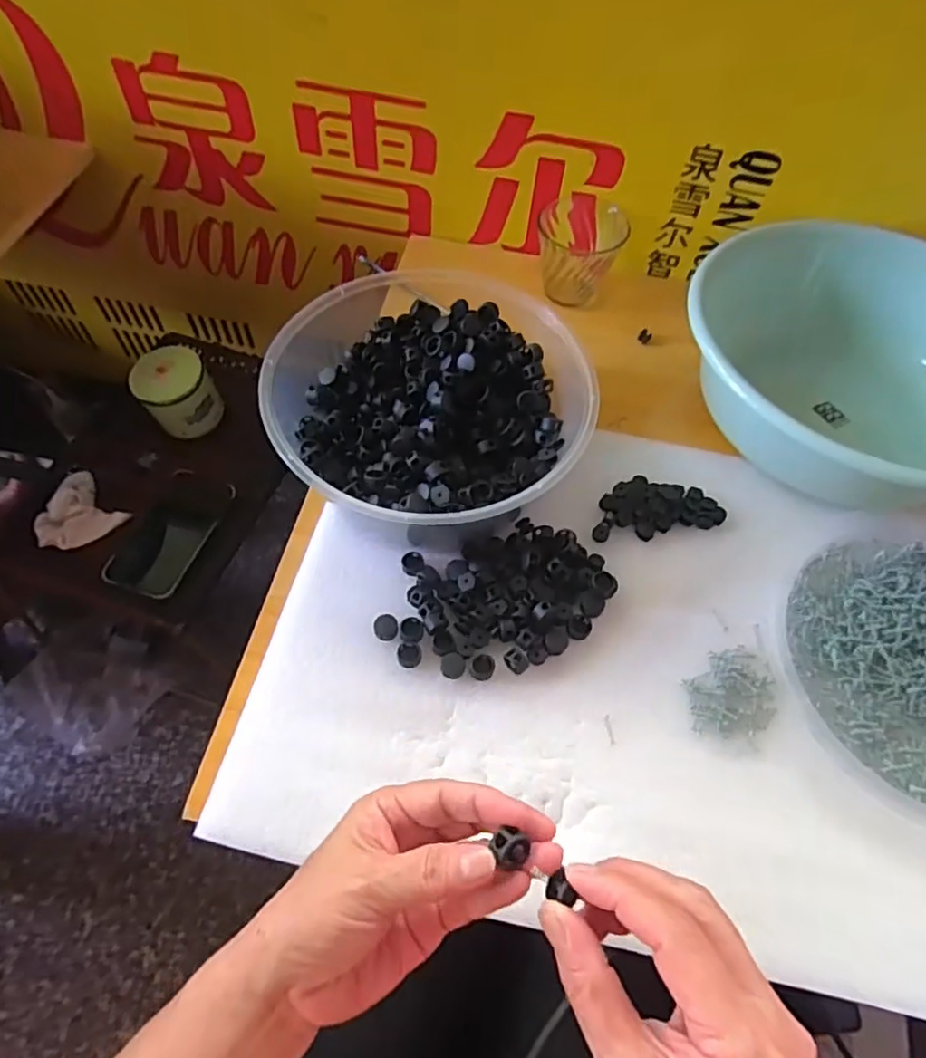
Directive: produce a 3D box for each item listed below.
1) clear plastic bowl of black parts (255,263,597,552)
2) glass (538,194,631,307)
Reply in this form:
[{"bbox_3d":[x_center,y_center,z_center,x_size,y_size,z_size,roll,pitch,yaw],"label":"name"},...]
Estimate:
[{"bbox_3d":[-0.028,-0.095,0.499,0.241,0.084,0.229,1,62,-2],"label":"clear plastic bowl of black parts"},{"bbox_3d":[0.117,-0.282,0.627,0.081,0.077,0.082,1,62,-2],"label":"glass"}]

